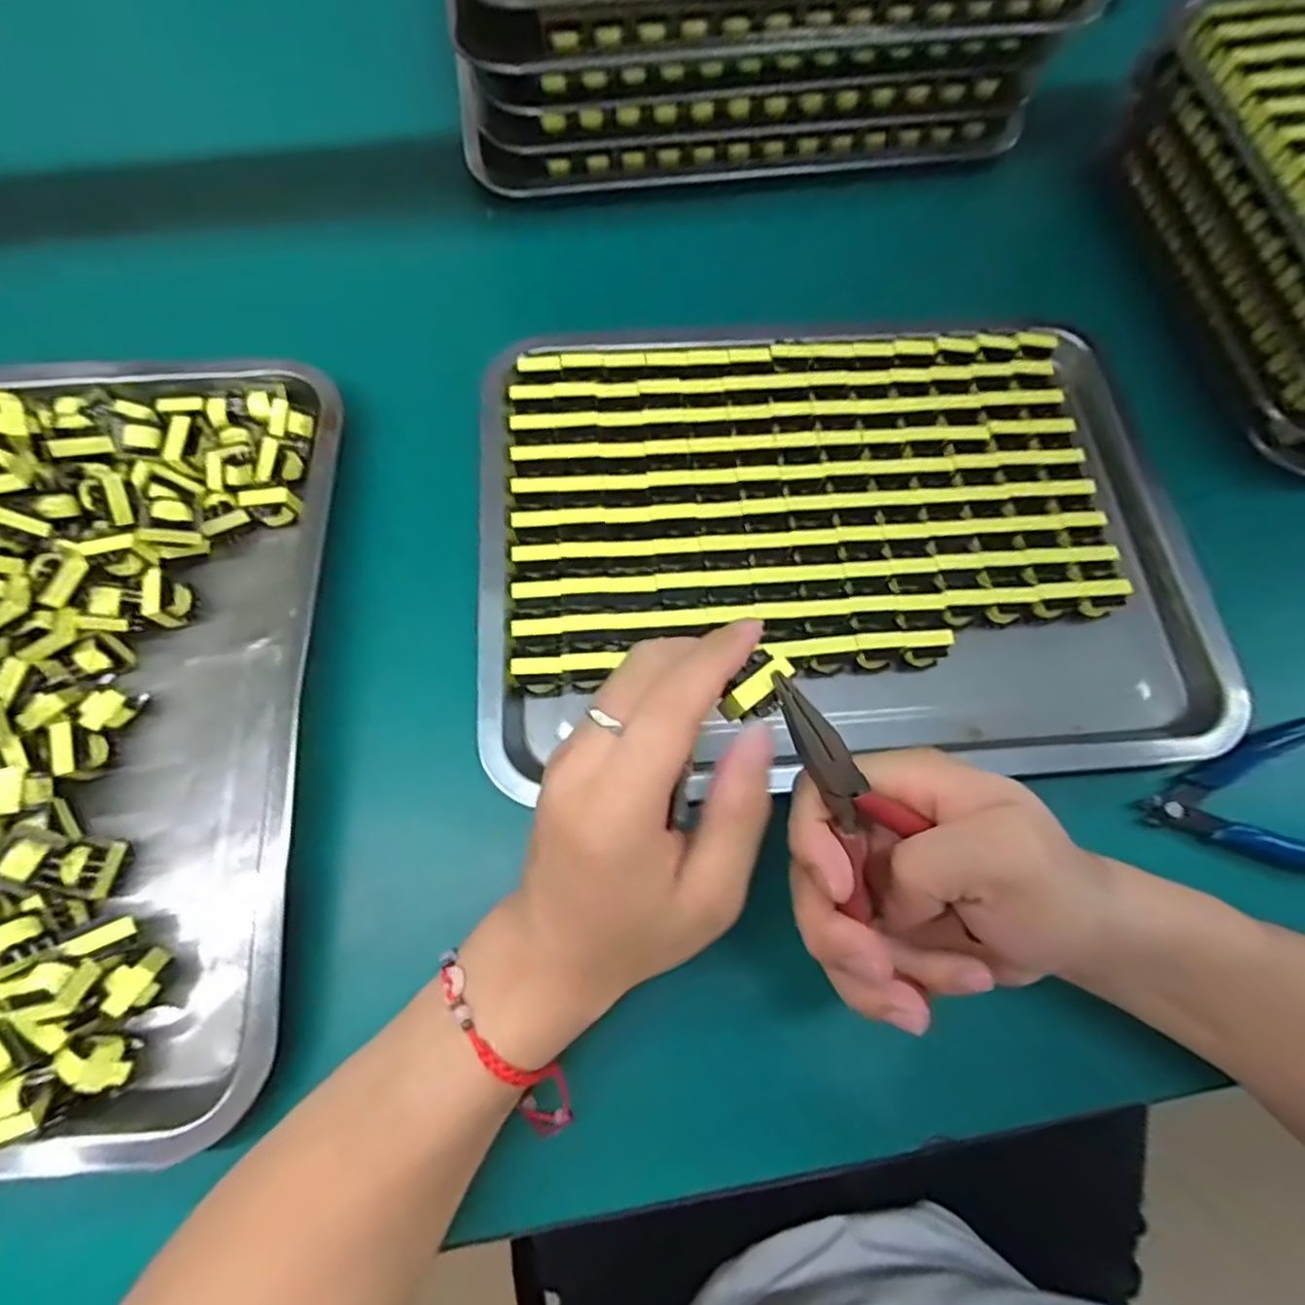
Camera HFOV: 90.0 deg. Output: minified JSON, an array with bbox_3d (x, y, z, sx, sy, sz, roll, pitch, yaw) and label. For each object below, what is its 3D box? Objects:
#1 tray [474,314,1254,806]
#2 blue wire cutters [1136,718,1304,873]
[{"bbox_3d":[0.096,-0.065,0.362,0.372,0.038,0.263,-4,73,-3],"label":"tray"},{"bbox_3d":[0.294,0.069,0.319,0.107,0.025,0.080,2,60,-6],"label":"blue wire cutters"}]

